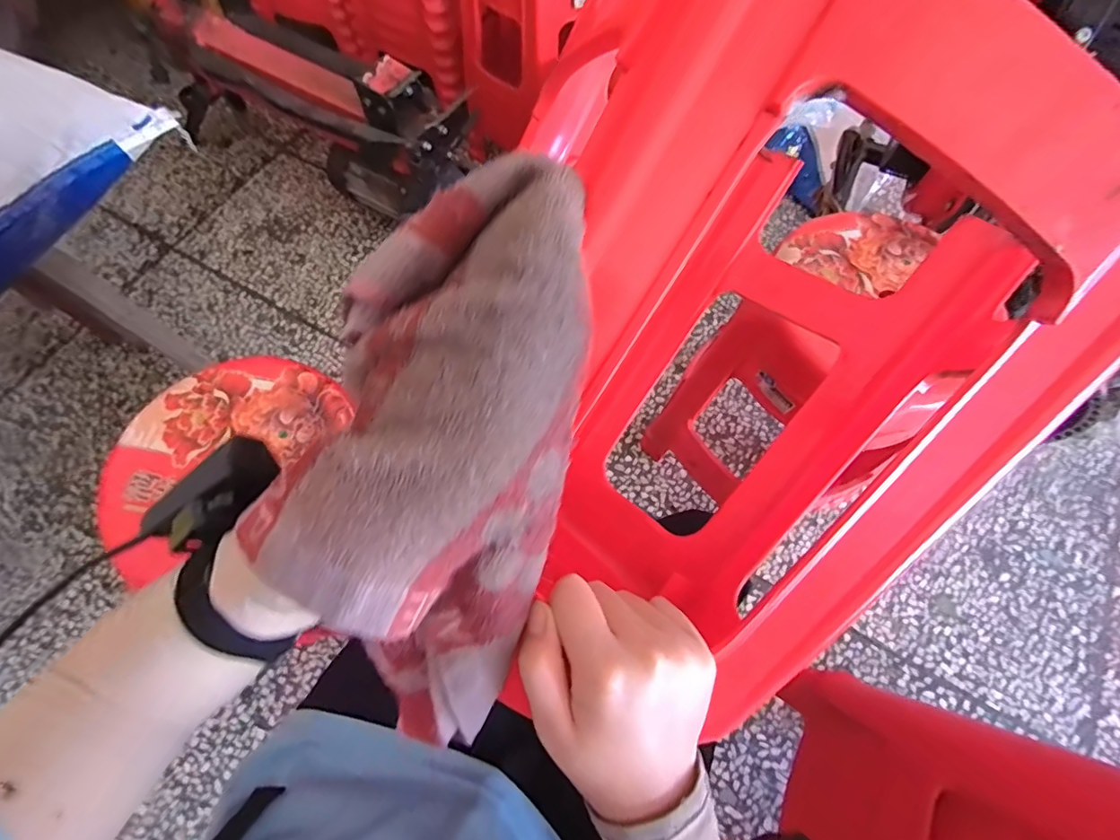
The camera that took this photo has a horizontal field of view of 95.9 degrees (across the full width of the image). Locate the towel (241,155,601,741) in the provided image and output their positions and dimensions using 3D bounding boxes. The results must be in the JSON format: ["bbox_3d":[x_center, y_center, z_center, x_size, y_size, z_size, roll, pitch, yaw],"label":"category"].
[{"bbox_3d":[-0.057,0.022,0.218,0.112,0.050,0.262,12,97,4],"label":"towel"}]

